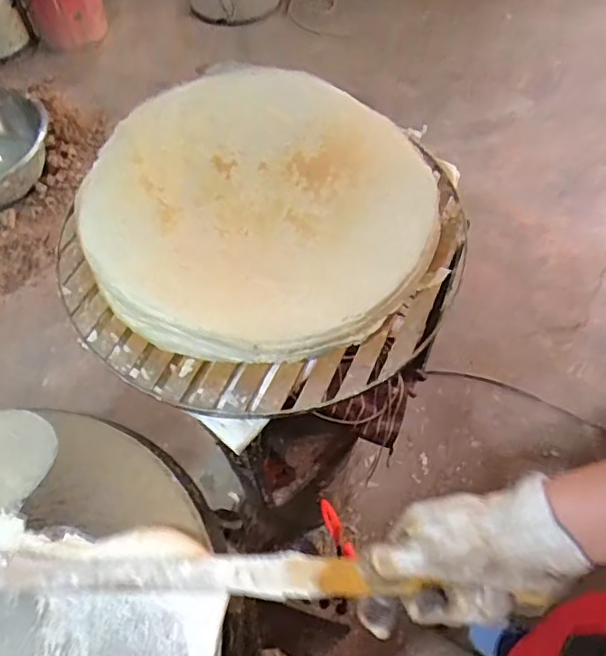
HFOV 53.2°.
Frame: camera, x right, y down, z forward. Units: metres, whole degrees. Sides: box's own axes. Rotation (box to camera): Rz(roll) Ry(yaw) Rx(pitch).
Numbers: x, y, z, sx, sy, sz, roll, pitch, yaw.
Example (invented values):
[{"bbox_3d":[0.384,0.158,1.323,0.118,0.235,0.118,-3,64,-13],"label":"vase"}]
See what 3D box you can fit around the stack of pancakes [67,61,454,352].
[{"bbox_3d":[-0.041,-0.140,0.672,0.358,0.061,0.375,25,62,18],"label":"stack of pancakes"}]

